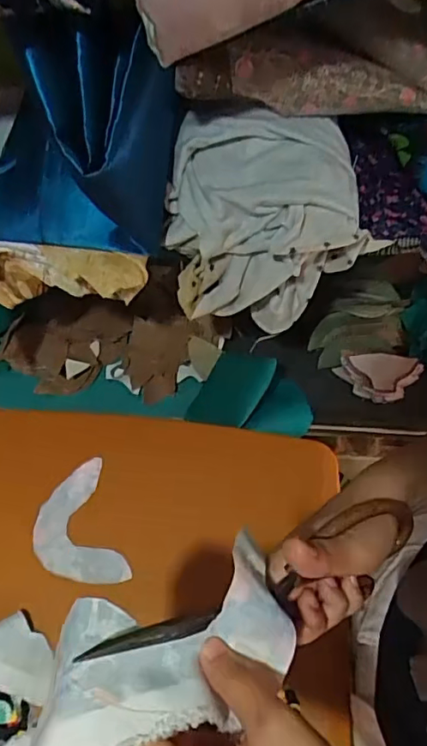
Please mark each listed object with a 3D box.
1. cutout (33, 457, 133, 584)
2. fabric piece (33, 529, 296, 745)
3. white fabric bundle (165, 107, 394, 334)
[{"bbox_3d":[-0.146,0.164,0.571,0.085,0.011,0.136,-18,59,-9],"label":"cutout"},{"bbox_3d":[-0.026,0.132,0.258,0.132,0.026,0.070,-19,59,-20],"label":"fabric piece"},{"bbox_3d":[0.061,-0.155,0.554,0.208,0.164,0.136,4,58,5],"label":"white fabric bundle"}]

